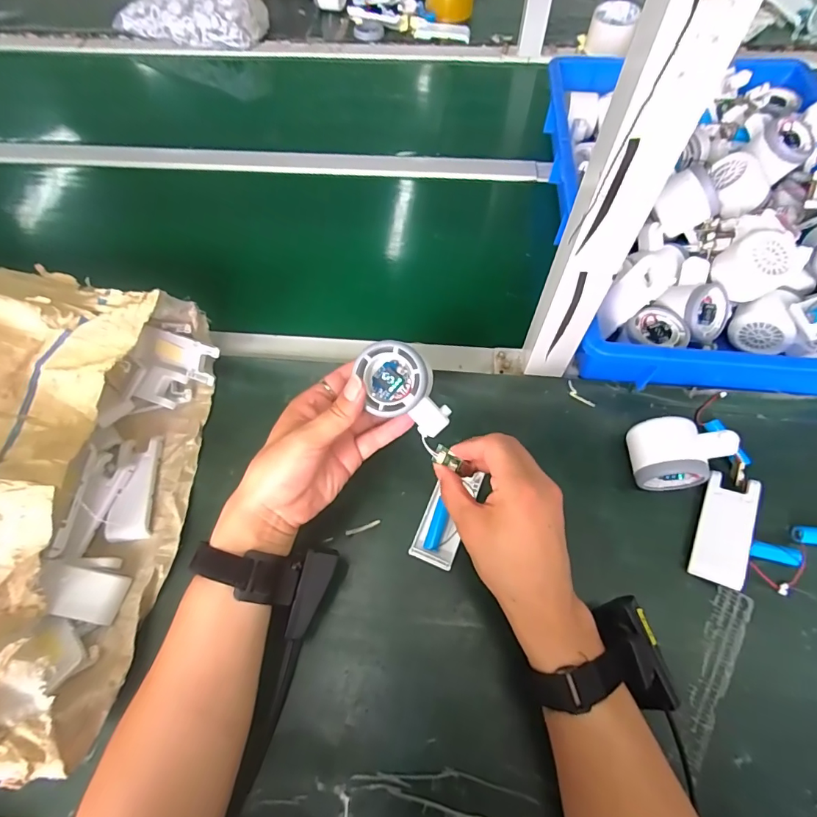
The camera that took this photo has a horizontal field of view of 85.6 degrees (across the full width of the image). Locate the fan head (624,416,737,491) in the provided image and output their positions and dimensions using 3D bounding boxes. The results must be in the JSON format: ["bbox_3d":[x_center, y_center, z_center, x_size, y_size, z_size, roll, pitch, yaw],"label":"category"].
[{"bbox_3d":[0.245,0.043,0.405,0.078,0.056,0.056,2,62,4],"label":"fan head"}]

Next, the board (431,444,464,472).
[{"bbox_3d":[0.033,0.043,0.368,0.028,0.005,0.013,35,64,-16],"label":"board"}]

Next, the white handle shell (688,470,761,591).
[{"bbox_3d":[0.279,0.105,0.388,0.041,0.014,0.098,10,64,34],"label":"white handle shell"}]

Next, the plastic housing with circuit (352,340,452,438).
[{"bbox_3d":[-0.004,-0.012,0.338,0.052,0.025,0.082,-23,107,6],"label":"plastic housing with circuit"}]

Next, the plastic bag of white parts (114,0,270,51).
[{"bbox_3d":[-0.421,-0.767,0.857,0.301,0.084,0.148,16,64,9],"label":"plastic bag of white parts"}]

